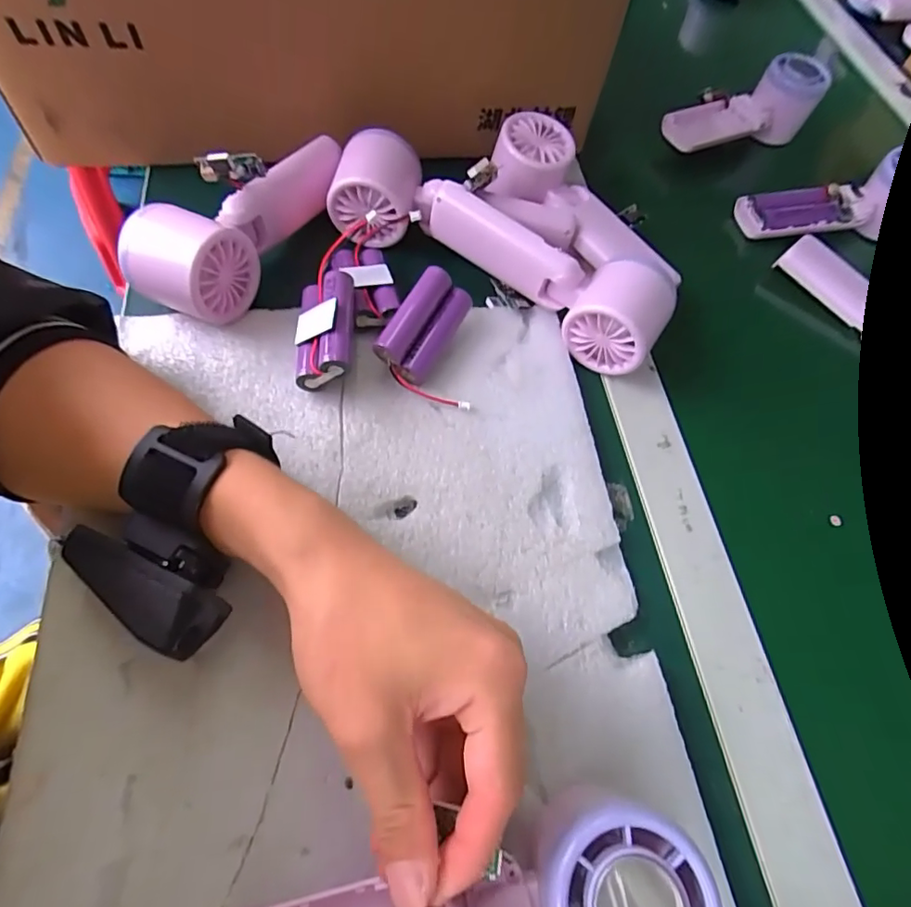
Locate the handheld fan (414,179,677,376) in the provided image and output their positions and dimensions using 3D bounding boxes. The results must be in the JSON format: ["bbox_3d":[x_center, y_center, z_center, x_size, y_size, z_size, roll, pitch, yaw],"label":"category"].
[{"bbox_3d":[0.053,-0.127,0.345,0.184,0.051,0.058,34,64,16],"label":"handheld fan"}]

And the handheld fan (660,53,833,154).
[{"bbox_3d":[0.257,-0.315,0.483,0.157,0.051,0.058,-25,63,-16],"label":"handheld fan"}]

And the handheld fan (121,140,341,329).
[{"bbox_3d":[-0.135,-0.155,0.336,0.061,0.055,0.160,20,61,9],"label":"handheld fan"}]

